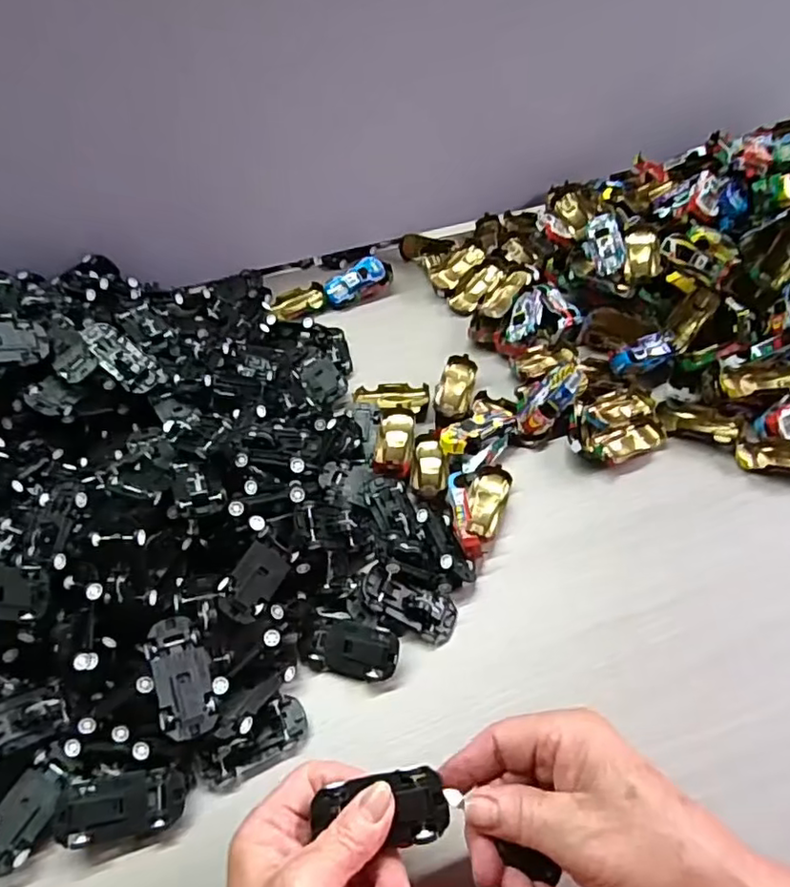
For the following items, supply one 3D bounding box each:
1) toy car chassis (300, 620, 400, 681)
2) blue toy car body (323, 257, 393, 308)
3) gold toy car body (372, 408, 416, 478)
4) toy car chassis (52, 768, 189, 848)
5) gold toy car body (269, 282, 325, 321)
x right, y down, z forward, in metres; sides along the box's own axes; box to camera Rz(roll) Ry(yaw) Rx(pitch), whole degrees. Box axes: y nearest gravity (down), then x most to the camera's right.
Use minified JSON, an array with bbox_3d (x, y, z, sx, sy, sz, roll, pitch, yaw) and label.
[{"bbox_3d":[-0.028,0.129,0.382,0.060,0.017,0.030,9,56,7],"label":"toy car chassis"},{"bbox_3d":[-0.035,-0.157,0.600,0.067,0.025,0.032,-36,63,-22],"label":"blue toy car body"},{"bbox_3d":[0.000,-0.002,0.476,0.028,0.022,0.066,5,56,4],"label":"gold toy car body"},{"bbox_3d":[-0.148,0.198,0.334,0.064,0.023,0.030,-11,56,-7],"label":"toy car chassis"},{"bbox_3d":[-0.096,-0.138,0.596,0.052,0.017,0.028,-11,56,-7],"label":"gold toy car body"}]

